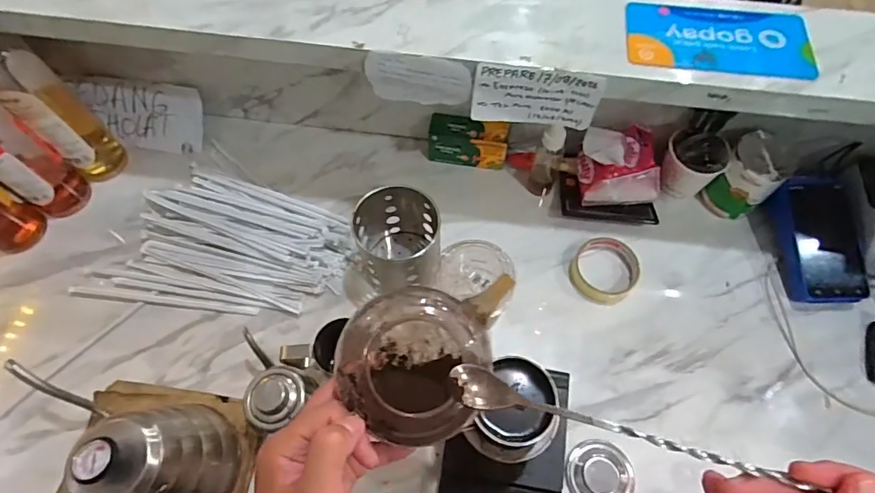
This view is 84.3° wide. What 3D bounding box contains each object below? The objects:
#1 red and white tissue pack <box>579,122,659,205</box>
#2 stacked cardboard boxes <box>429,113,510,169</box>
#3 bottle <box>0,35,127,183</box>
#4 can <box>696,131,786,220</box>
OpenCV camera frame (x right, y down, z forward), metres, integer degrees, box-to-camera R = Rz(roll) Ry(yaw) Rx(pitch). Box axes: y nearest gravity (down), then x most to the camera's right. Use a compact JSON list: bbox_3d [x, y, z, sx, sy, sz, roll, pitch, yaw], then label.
[{"bbox_3d":[0.244,-0.111,0.654,0.101,0.055,0.091,4,63,2],"label":"red and white tissue pack"},{"bbox_3d":[0.046,-0.154,0.704,0.113,0.054,0.043,12,65,7],"label":"stacked cardboard boxes"},{"bbox_3d":[-0.511,-0.185,0.630,0.064,0.267,0.069,37,70,17],"label":"bottle"},{"bbox_3d":[0.411,-0.091,0.647,0.070,0.101,0.070,37,70,17],"label":"can"}]

